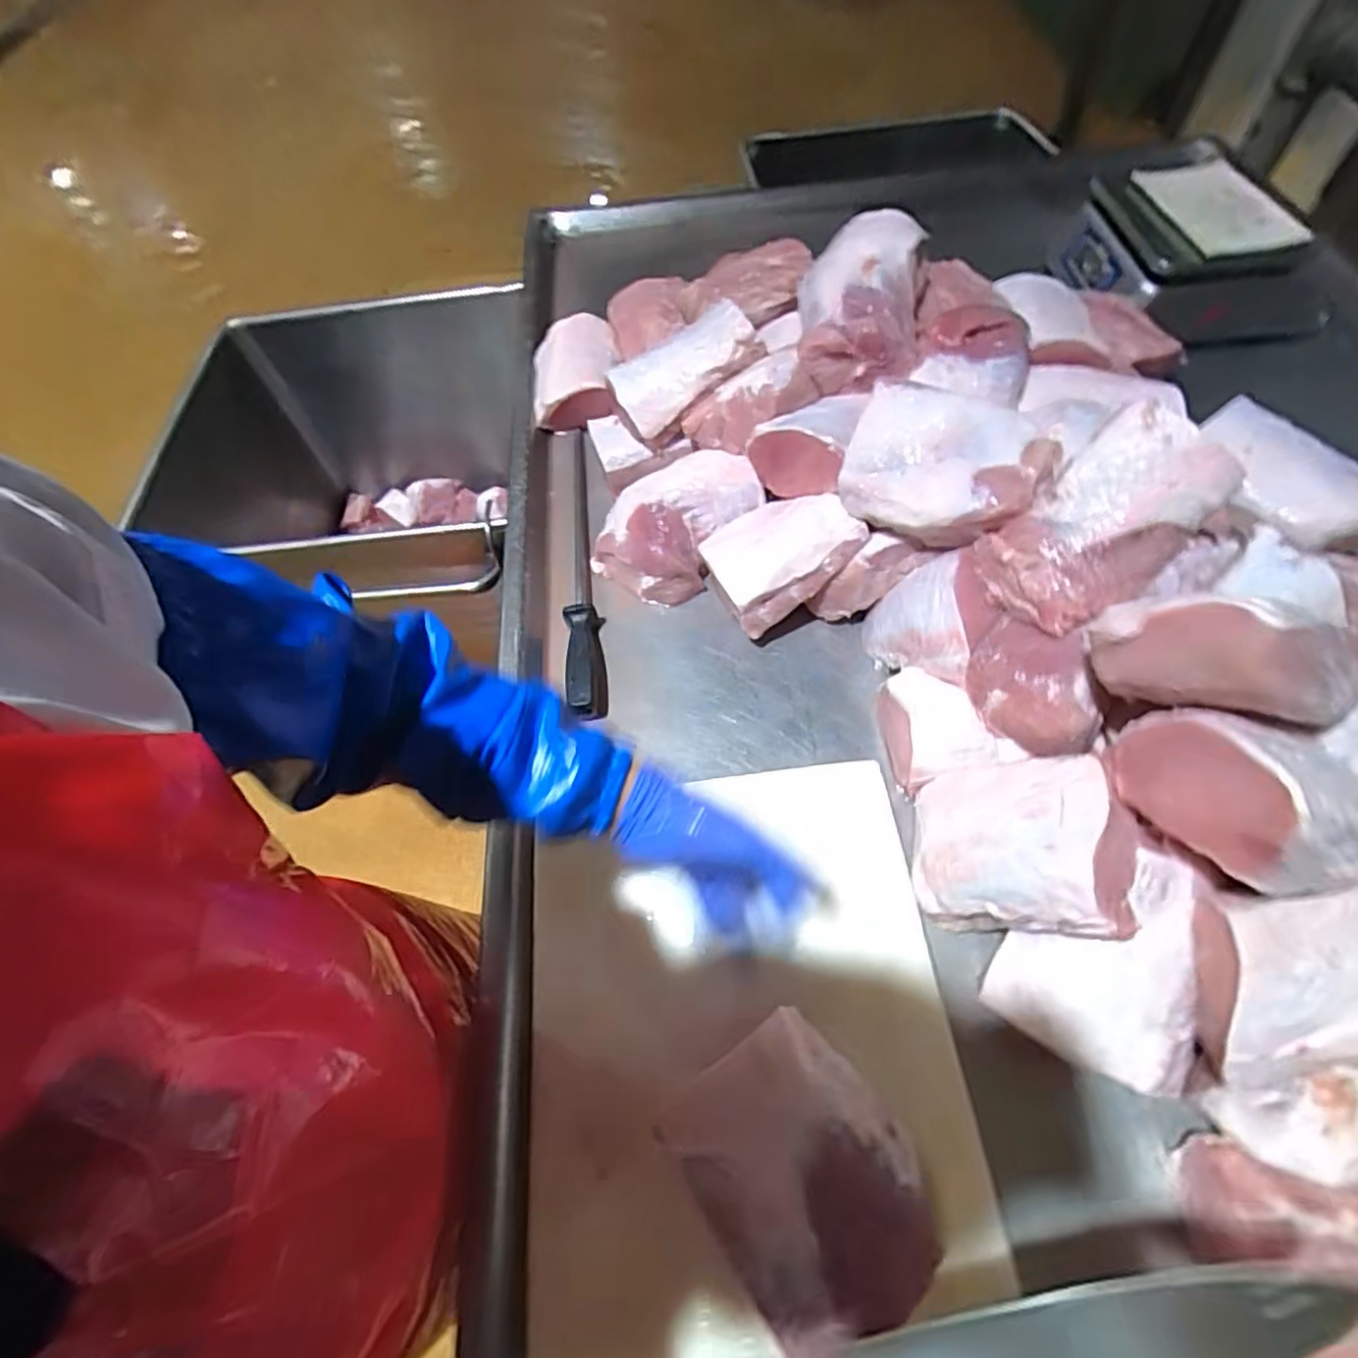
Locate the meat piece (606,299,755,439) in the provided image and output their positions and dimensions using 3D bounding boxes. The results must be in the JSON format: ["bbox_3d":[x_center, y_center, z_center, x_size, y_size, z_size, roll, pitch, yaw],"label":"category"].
[{"bbox_3d":[0.001,-0.339,0.706,0.156,0.040,0.086,-30,60,15],"label":"meat piece"}]

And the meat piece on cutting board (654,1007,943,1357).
[{"bbox_3d":[0.079,0.311,0.416,0.126,0.060,0.158,-33,64,-15],"label":"meat piece on cutting board"}]

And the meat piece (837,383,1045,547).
[{"bbox_3d":[0.221,-0.182,0.570,0.153,0.076,0.107,30,66,18],"label":"meat piece"}]

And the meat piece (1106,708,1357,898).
[{"bbox_3d":[0.352,0.073,0.395,0.136,0.075,0.094,11,61,10],"label":"meat piece"}]

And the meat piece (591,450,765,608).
[{"bbox_3d":[-0.009,-0.171,0.712,0.138,0.083,0.158,38,69,22],"label":"meat piece"}]

